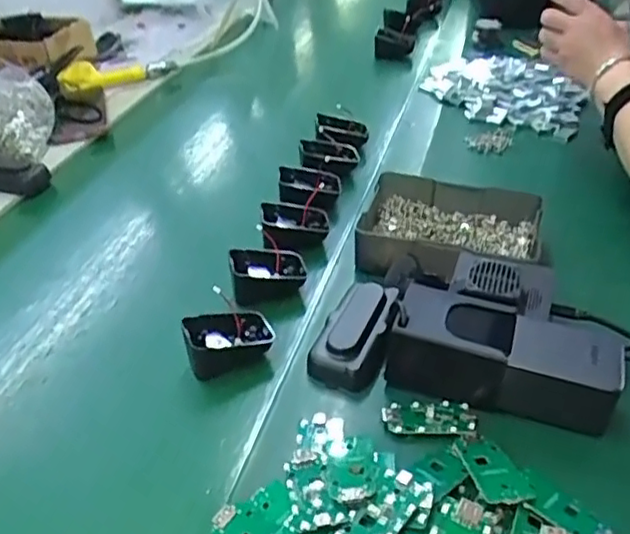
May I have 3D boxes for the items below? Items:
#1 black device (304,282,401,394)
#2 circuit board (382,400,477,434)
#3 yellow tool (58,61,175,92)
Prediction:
[{"bbox_3d":[0.033,0.049,0.515,0.053,0.029,0.102,9,38,18],"label":"black device"},{"bbox_3d":[0.080,0.104,0.455,0.063,0.007,0.029,-2,36,3],"label":"circuit board"},{"bbox_3d":[-0.316,-0.312,1.037,0.181,0.043,0.040,-20,39,-20],"label":"yellow tool"}]

